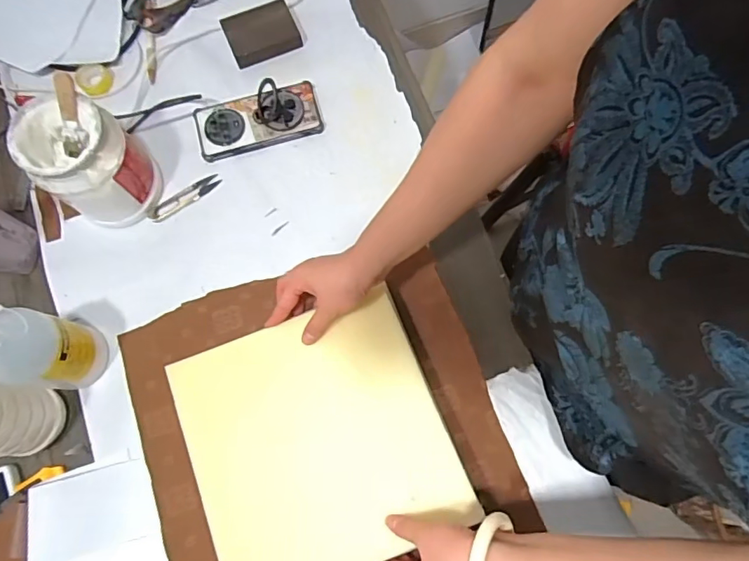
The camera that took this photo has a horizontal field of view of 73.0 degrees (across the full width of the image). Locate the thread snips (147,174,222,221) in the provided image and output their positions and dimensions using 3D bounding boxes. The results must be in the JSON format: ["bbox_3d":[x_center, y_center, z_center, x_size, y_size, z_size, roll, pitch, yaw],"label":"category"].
[{"bbox_3d":[-0.258,-0.112,0.689,0.105,0.006,0.024,-33,77,-7],"label":"thread snips"}]

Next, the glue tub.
[{"bbox_3d":[-0.346,-0.143,0.619,0.111,0.139,0.109,0,75,1],"label":"glue tub"}]

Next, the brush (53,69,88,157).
[{"bbox_3d":[-0.351,-0.188,0.585,0.023,0.102,0.017,27,42,8],"label":"brush"}]

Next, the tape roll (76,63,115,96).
[{"bbox_3d":[-0.416,-0.301,0.756,0.049,0.018,0.049,0,75,1],"label":"tape roll"}]

